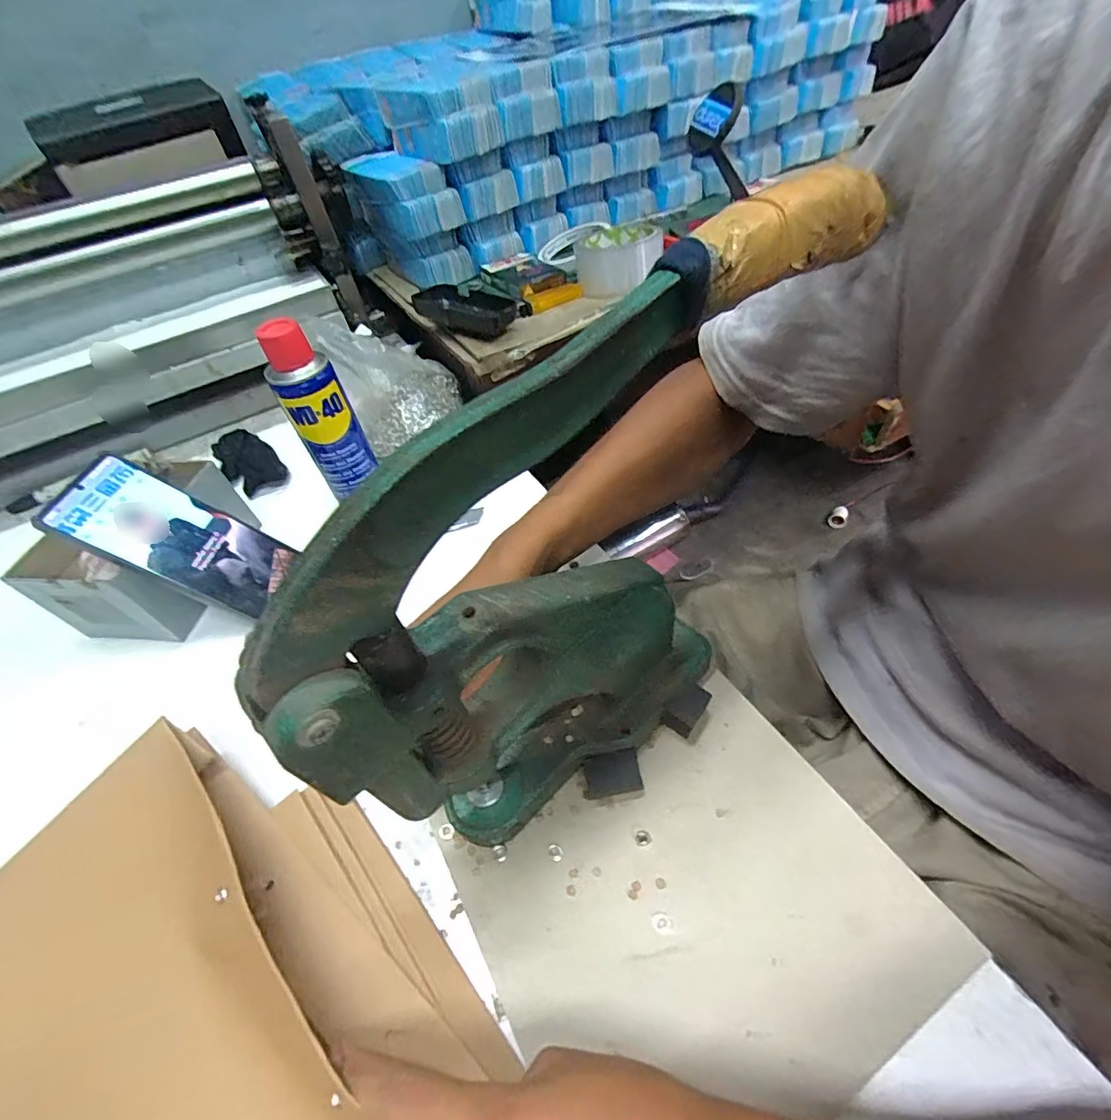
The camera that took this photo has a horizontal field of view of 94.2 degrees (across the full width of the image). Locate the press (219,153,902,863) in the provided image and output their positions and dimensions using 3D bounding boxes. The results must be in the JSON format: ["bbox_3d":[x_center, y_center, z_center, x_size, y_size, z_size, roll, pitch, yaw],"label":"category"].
[{"bbox_3d":[0.045,0.007,0.256,0.068,0.264,0.309,30,60,29],"label":"press"}]

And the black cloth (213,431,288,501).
[{"bbox_3d":[-0.330,-0.105,0.554,0.058,0.037,0.092,-37,55,-21],"label":"black cloth"}]

